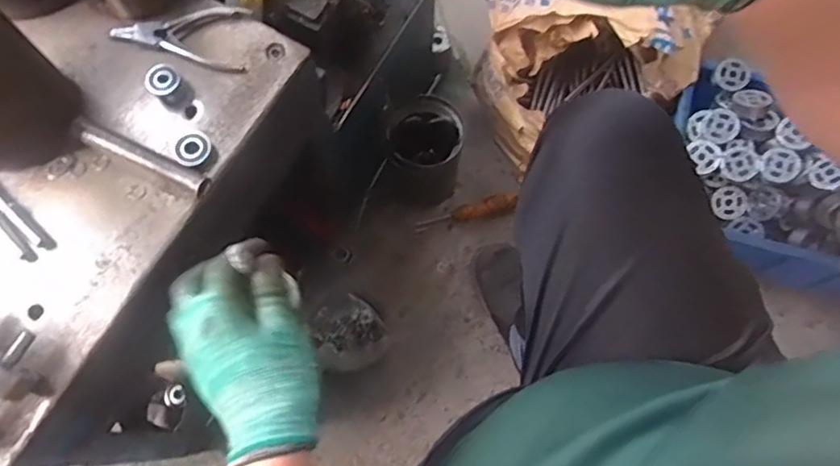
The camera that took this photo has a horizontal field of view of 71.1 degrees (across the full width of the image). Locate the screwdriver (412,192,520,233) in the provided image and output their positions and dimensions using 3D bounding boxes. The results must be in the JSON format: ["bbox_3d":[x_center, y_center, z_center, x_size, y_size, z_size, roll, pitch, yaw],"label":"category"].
[{"bbox_3d":[0.079,-0.032,1.000,0.176,0.038,0.028,-14,72,-5],"label":"screwdriver"}]

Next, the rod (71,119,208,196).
[{"bbox_3d":[-0.256,-0.070,0.543,0.135,0.019,0.020,26,73,7],"label":"rod"}]

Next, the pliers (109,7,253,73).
[{"bbox_3d":[-0.241,-0.195,0.595,0.131,0.014,0.070,0,72,-1],"label":"pliers"}]

